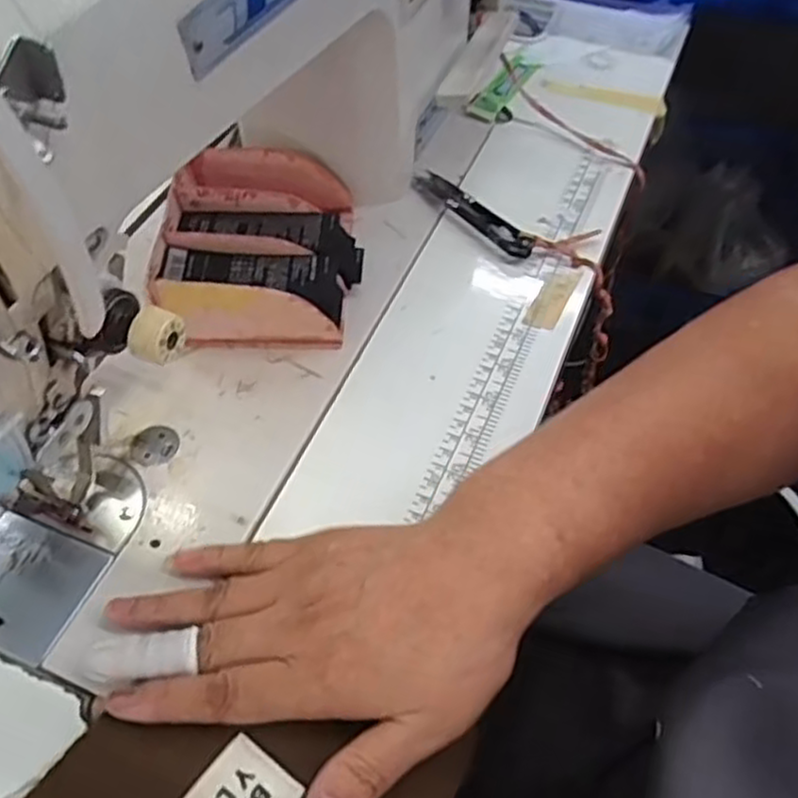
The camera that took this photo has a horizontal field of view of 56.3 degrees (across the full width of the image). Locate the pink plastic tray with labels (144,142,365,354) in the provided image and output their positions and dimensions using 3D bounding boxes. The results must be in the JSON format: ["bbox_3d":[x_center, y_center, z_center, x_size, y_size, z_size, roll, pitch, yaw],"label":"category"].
[{"bbox_3d":[-0.079,-0.091,0.443,0.109,0.049,0.129,-2,53,-1],"label":"pink plastic tray with labels"}]

